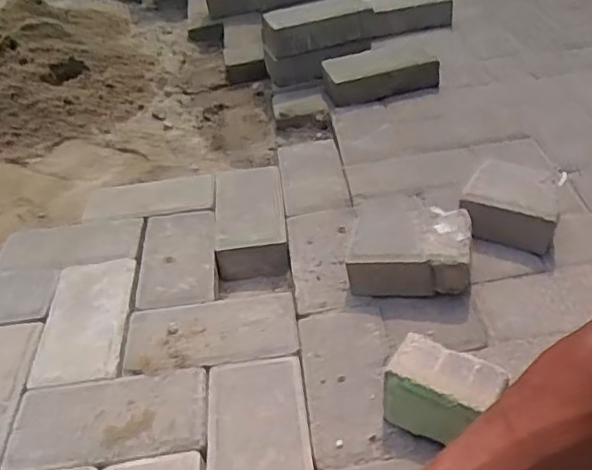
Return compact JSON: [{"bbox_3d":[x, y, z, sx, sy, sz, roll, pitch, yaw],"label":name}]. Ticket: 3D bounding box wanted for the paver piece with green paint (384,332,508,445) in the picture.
[{"bbox_3d":[0.142,0.157,0.612,0.101,0.067,0.071,20,46,30],"label":"paver piece with green paint"}]

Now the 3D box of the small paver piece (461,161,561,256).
[{"bbox_3d":[0.292,-0.041,0.857,0.120,0.076,0.152,9,38,17],"label":"small paver piece"}]

